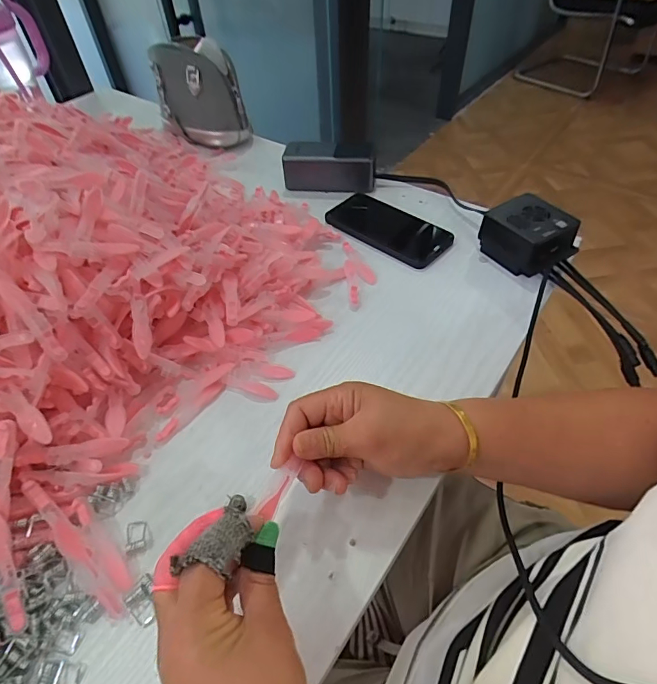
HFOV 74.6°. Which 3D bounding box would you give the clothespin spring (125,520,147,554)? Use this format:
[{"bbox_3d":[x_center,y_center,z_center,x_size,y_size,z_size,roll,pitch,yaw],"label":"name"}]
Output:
[{"bbox_3d":[-0.143,0.143,0.319,0.014,0.004,0.024,-15,50,-9],"label":"clothespin spring"}]

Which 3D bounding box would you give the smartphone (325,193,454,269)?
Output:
[{"bbox_3d":[0.072,-0.142,0.534,0.153,0.011,0.076,31,57,26],"label":"smartphone"}]

